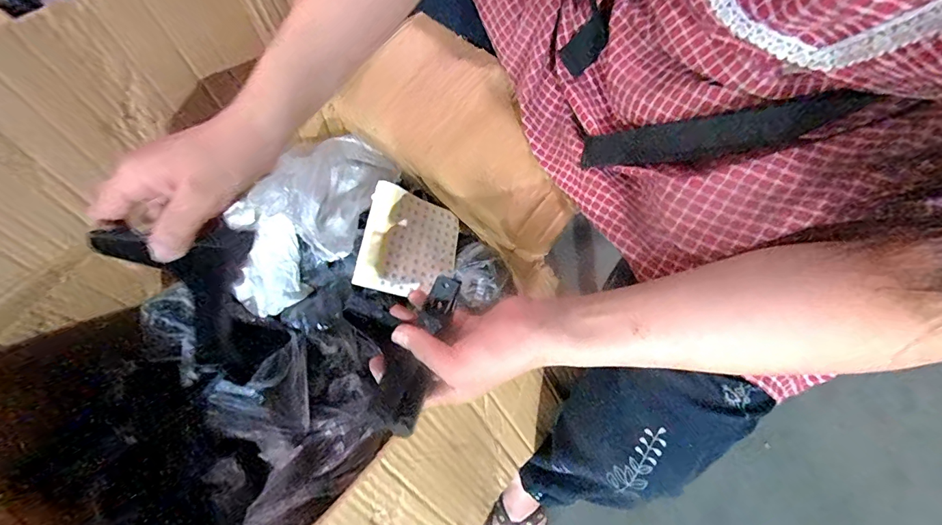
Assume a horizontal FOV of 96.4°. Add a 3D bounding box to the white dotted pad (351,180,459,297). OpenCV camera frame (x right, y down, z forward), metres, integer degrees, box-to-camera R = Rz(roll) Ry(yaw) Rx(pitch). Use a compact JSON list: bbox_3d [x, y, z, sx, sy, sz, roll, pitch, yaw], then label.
[{"bbox_3d":[-0.073,-0.020,0.520,0.121,0.014,0.123,21,74,-35],"label":"white dotted pad"}]

